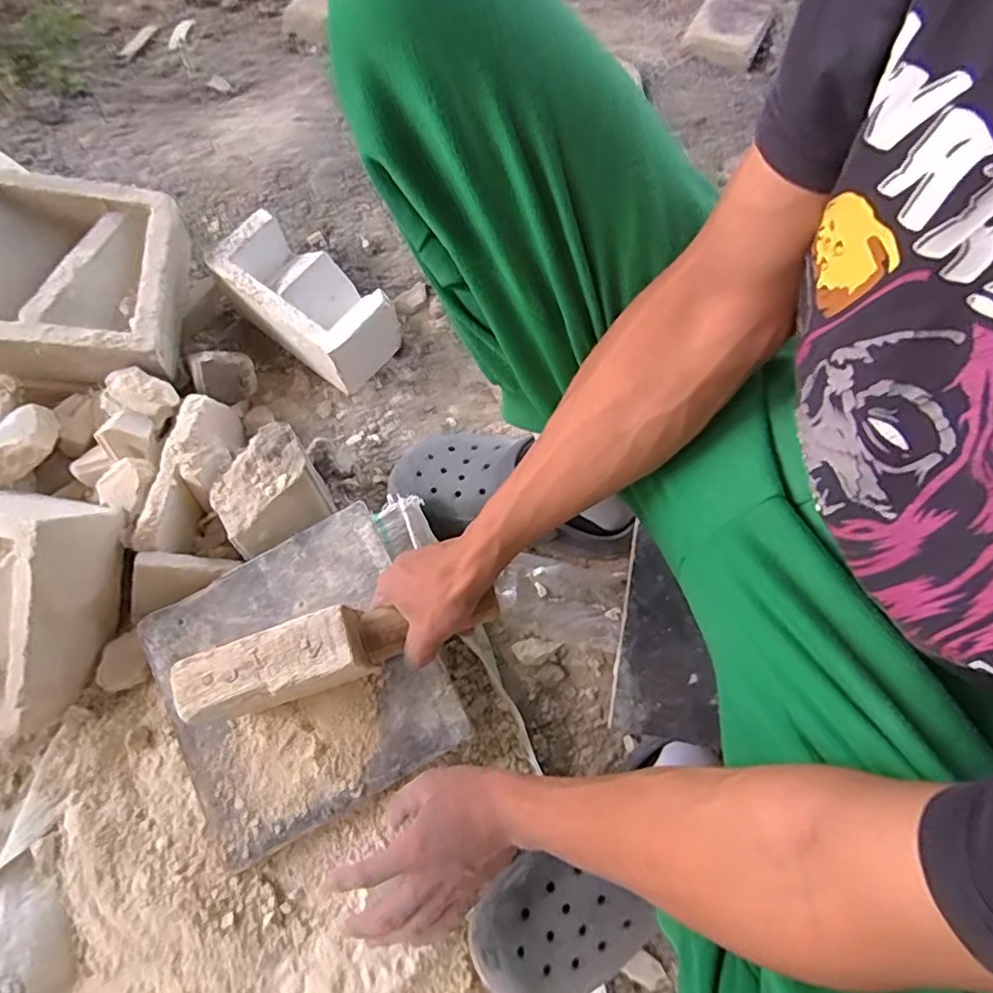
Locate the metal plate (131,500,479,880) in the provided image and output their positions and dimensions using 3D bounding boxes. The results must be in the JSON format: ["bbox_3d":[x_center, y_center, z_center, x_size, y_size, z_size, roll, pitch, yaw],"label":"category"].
[{"bbox_3d":[-0.183,0.166,0.564,0.237,0.009,0.246,-29,73,-6],"label":"metal plate"}]

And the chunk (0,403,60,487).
[{"bbox_3d":[-0.496,-0.053,0.616,0.089,0.036,0.061,-38,76,-13],"label":"chunk"}]

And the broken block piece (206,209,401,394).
[{"bbox_3d":[-0.227,-0.231,0.724,0.193,0.093,0.099,37,74,11],"label":"broken block piece"}]

